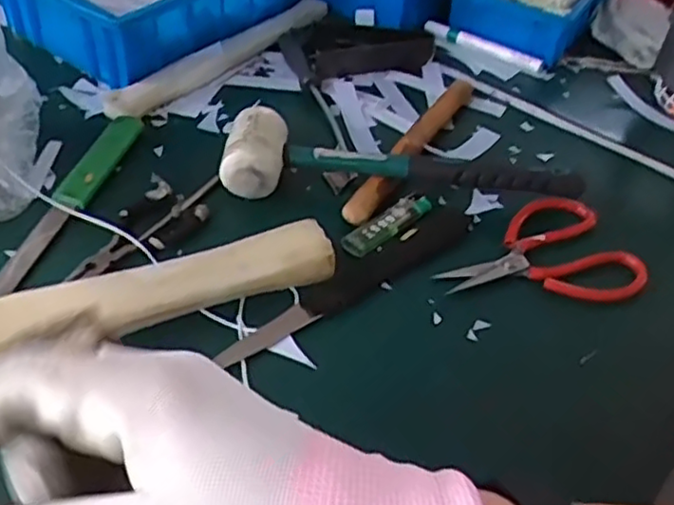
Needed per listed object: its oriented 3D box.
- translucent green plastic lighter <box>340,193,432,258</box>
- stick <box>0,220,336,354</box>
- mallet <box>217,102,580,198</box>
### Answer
[{"bbox_3d":[0.039,-0.024,0.553,0.085,0.012,0.023,-31,54,-34],"label":"translucent green plastic lighter"},{"bbox_3d":[-0.160,0.040,0.440,0.333,0.035,0.046,-16,47,-23],"label":"stick"},{"bbox_3d":[0.056,-0.071,0.578,0.295,0.044,0.070,5,42,-1],"label":"mallet"}]

